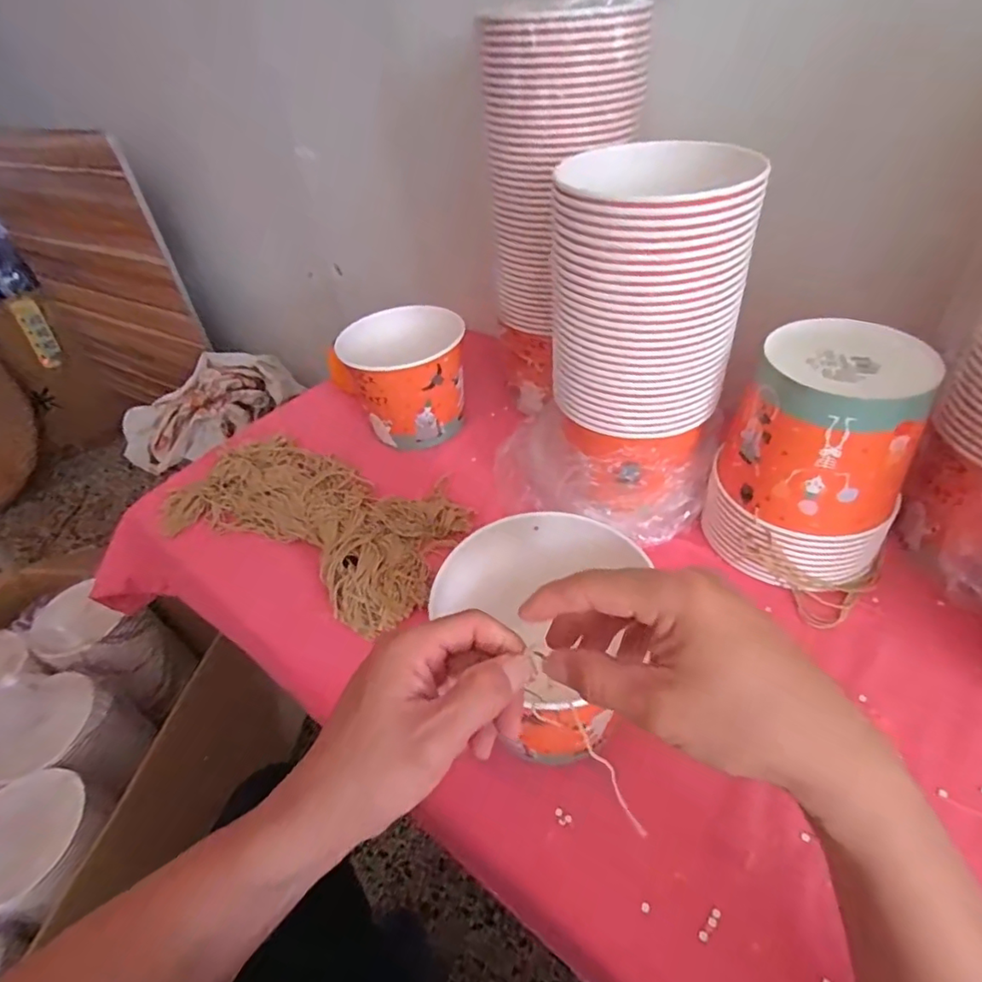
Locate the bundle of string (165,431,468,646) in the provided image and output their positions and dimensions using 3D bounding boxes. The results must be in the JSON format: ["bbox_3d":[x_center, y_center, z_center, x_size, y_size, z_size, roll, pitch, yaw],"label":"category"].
[{"bbox_3d":[-0.203,0.025,0.640,0.367,0.041,0.177,20,48,28],"label":"bundle of string"}]

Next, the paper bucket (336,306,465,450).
[{"bbox_3d":[-0.103,-0.154,0.736,0.165,0.136,0.133,-31,47,-25],"label":"paper bucket"}]

